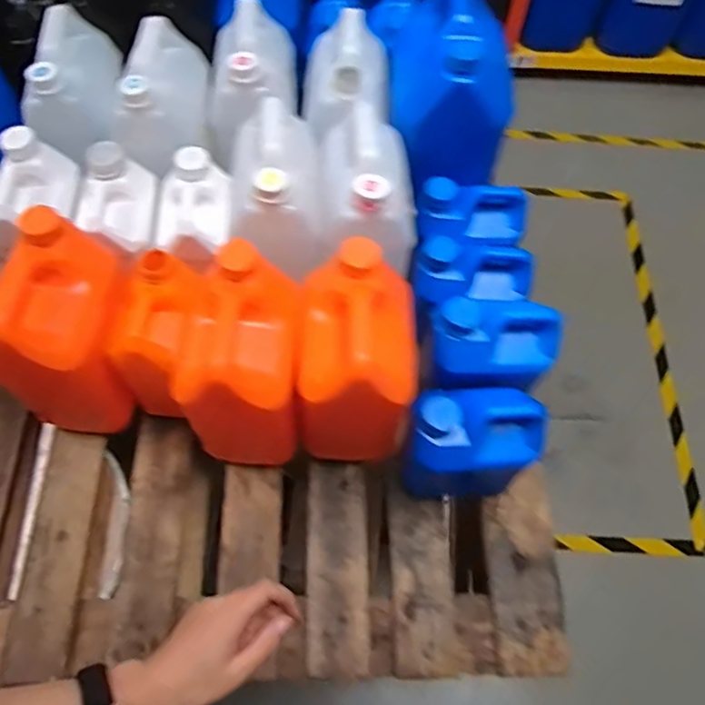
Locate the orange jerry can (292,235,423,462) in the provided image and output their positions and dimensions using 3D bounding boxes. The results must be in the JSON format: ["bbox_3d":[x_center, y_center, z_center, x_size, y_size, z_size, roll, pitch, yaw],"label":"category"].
[{"bbox_3d":[0.001,0.016,0.763,0.142,0.292,0.167,0,63,-1],"label":"orange jerry can"}]

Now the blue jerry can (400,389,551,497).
[{"bbox_3d":[0.149,0.119,0.777,0.156,0.198,0.099,-1,63,-2],"label":"blue jerry can"}]

